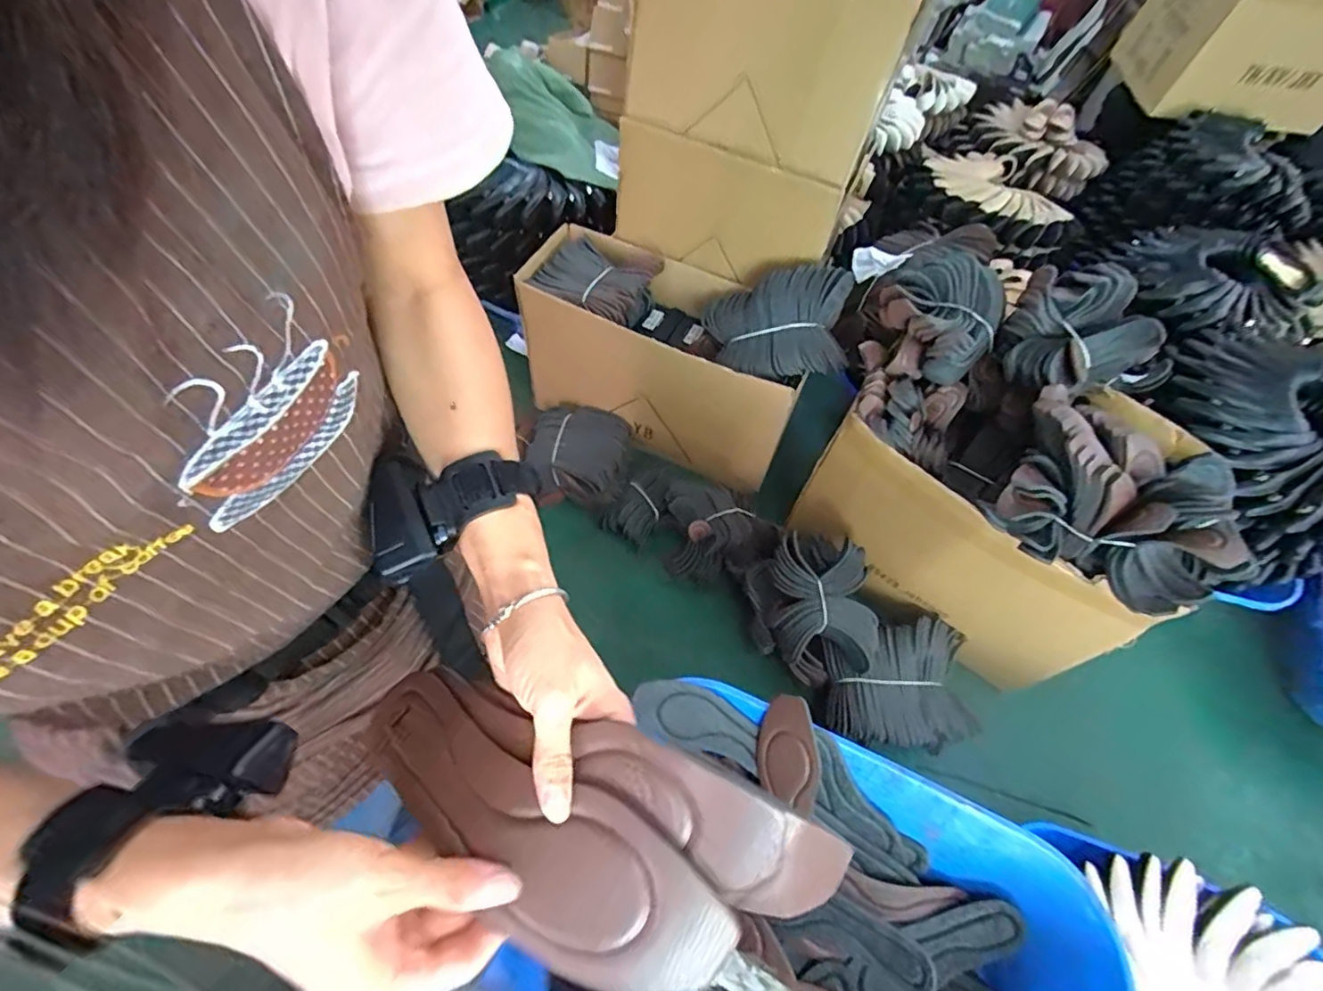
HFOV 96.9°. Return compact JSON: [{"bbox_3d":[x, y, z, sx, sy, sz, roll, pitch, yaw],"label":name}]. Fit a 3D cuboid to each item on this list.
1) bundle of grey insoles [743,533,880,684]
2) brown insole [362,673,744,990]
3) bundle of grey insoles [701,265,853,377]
[{"bbox_3d":[0.317,0.216,1.206,0.239,0.142,0.268,-6,58,-9],"label":"bundle of grey insoles"},{"bbox_3d":[-0.070,0.167,0.301,0.226,0.038,0.076,24,57,23],"label":"brown insole"},{"bbox_3d":[0.254,-0.375,1.319,0.331,0.105,0.238,-2,83,34],"label":"bundle of grey insoles"}]

